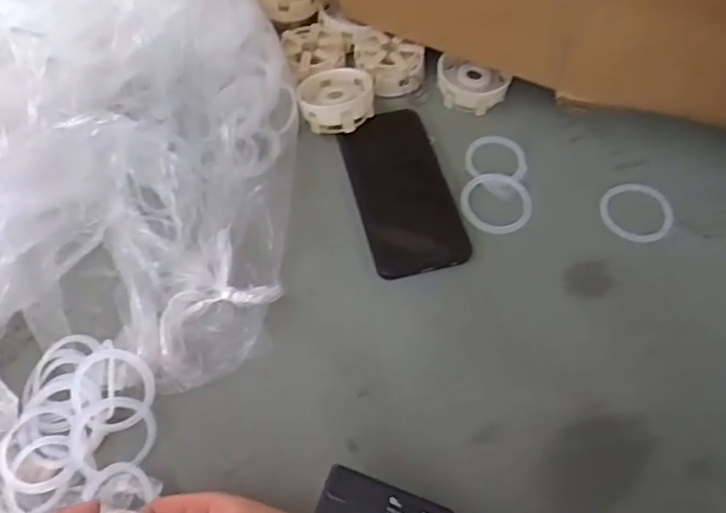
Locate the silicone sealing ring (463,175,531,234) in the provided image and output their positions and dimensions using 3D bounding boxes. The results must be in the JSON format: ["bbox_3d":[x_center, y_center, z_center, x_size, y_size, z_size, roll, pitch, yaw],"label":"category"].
[{"bbox_3d":[0.113,-0.046,0.510,0.058,0.010,0.062,1,60,-1],"label":"silicone sealing ring"}]

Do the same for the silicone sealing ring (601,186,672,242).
[{"bbox_3d":[0.231,-0.038,0.509,0.058,0.009,0.056,-3,63,6],"label":"silicone sealing ring"}]

